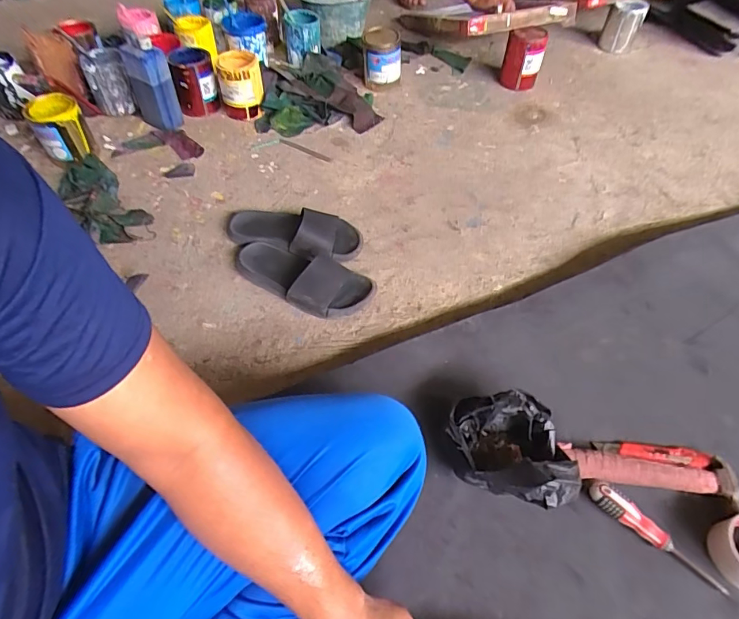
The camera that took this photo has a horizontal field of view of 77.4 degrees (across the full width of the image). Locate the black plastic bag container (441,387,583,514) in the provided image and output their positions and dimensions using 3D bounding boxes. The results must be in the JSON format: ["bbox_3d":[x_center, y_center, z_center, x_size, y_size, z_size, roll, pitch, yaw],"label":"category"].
[{"bbox_3d":[0.189,0.193,0.638,0.157,0.112,0.144,4,52,5],"label":"black plastic bag container"}]

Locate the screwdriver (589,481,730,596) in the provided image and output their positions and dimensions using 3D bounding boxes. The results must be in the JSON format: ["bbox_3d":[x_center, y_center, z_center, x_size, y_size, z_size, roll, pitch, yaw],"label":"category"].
[{"bbox_3d":[0.380,0.296,0.610,0.181,0.031,0.036,38,61,24],"label":"screwdriver"}]

